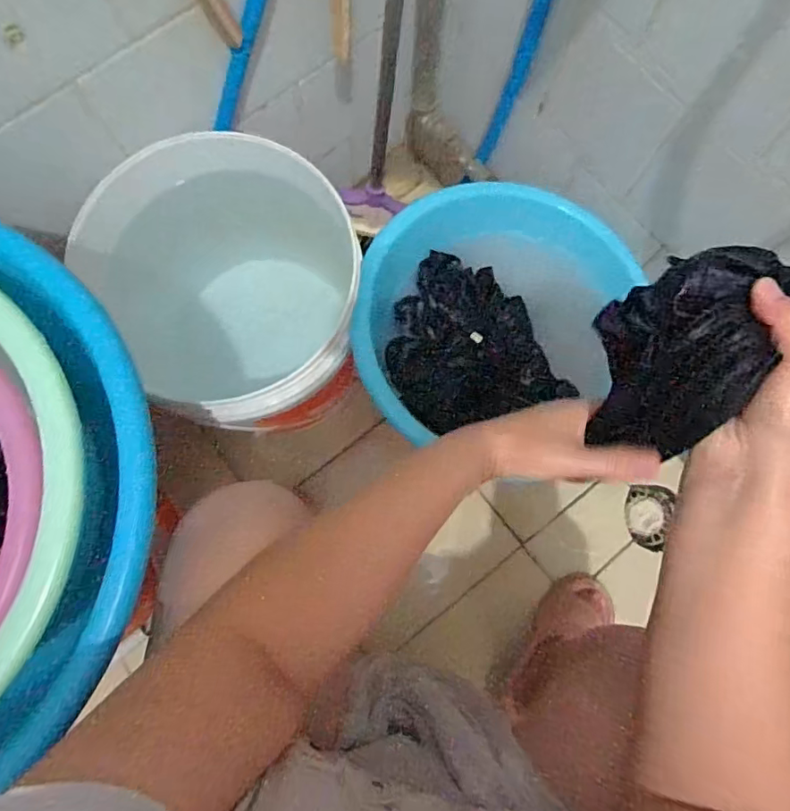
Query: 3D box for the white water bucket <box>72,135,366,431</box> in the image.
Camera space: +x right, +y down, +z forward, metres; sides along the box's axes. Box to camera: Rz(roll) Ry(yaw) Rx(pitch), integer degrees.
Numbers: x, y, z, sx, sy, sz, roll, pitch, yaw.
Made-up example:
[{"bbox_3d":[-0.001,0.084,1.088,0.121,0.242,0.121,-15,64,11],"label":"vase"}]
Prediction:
[{"bbox_3d":[-0.194,-0.119,0.712,0.280,0.344,0.325,-23,79,-5],"label":"white water bucket"}]

